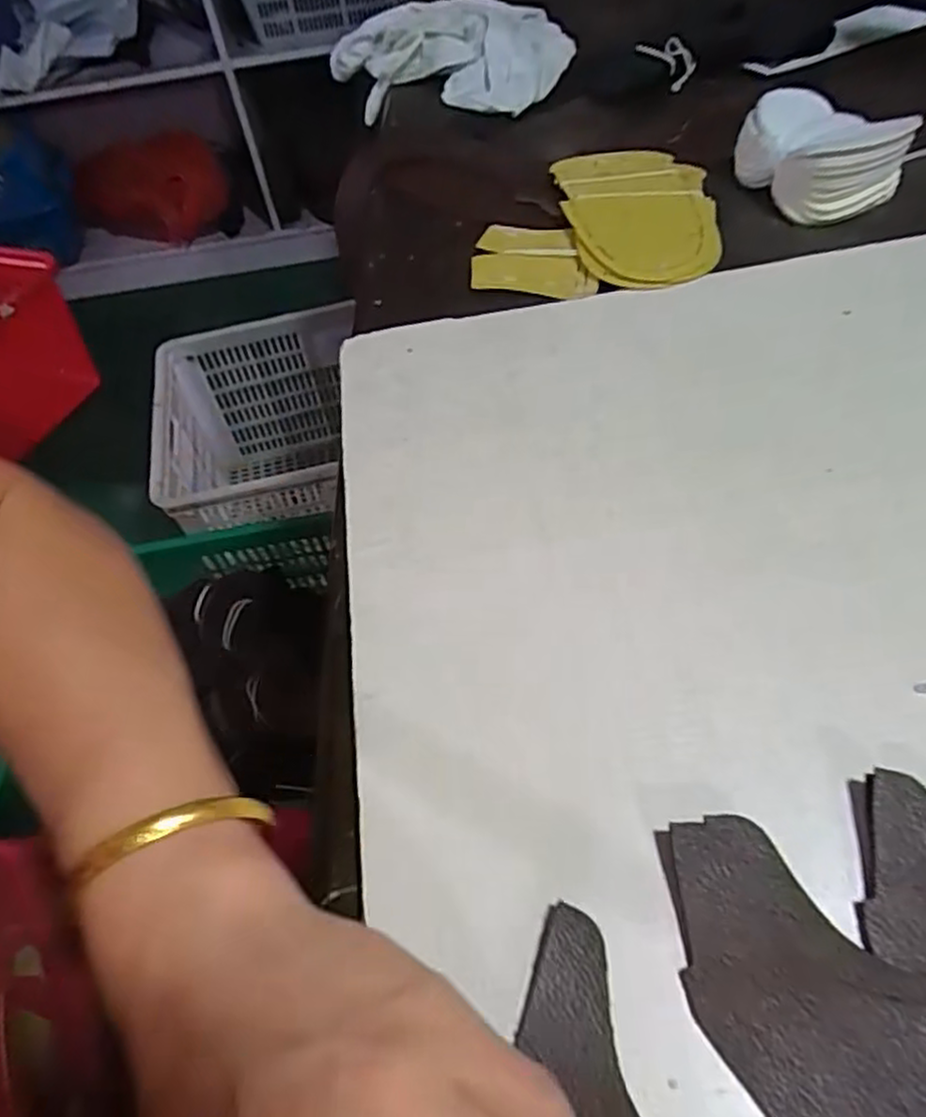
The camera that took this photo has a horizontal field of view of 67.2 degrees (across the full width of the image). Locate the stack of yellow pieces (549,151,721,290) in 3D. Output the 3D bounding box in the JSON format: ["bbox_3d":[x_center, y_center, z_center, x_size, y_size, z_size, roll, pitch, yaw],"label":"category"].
[{"bbox_3d":[0.128,-0.243,0.489,0.105,0.011,0.164,-7,52,1],"label":"stack of yellow pieces"}]

